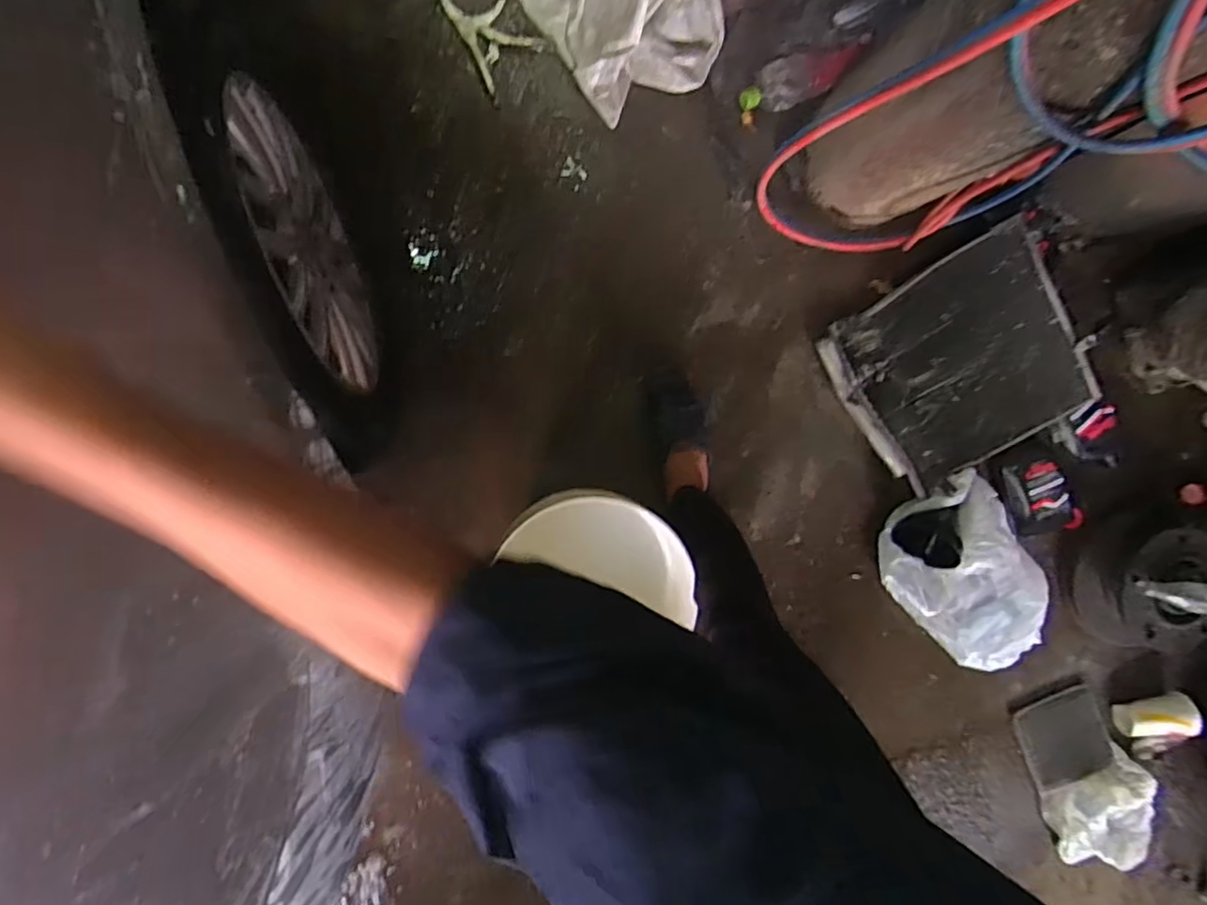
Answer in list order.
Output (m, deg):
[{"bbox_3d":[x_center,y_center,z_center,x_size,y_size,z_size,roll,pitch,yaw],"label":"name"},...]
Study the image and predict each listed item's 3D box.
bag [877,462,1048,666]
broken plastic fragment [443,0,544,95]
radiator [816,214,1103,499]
[{"bbox_3d":[0.721,0.238,1.314,0.271,0.191,0.324,-30,97,-3],"label":"bag"},{"bbox_3d":[-0.189,-0.724,1.092,0.115,0.008,0.203,-28,97,-3],"label":"broken plastic fragment"},{"bbox_3d":[0.683,-0.169,1.266,0.407,0.047,0.384,-32,84,25],"label":"radiator"}]

